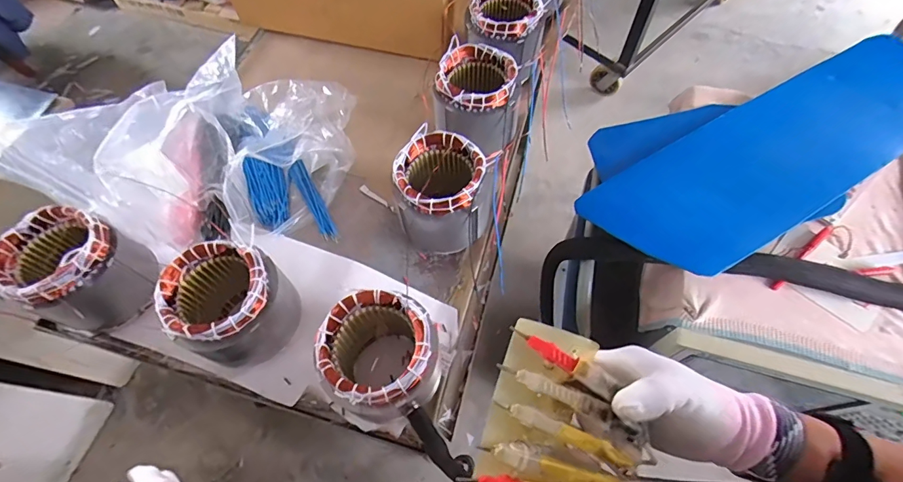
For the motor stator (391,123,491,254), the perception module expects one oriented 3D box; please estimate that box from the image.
[{"bbox_3d":[-0.019,-0.073,0.721,0.143,0.162,0.148,-10,62,-4],"label":"motor stator"}]

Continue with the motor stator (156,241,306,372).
[{"bbox_3d":[-0.304,0.093,0.625,0.141,0.140,0.140,-1,62,1],"label":"motor stator"}]

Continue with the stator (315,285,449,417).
[{"bbox_3d":[-0.091,0.156,0.588,0.138,0.154,0.134,-1,62,1],"label":"stator"}]

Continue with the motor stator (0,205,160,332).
[{"bbox_3d":[-0.562,0.045,0.662,0.141,0.145,0.147,22,65,12],"label":"motor stator"}]

